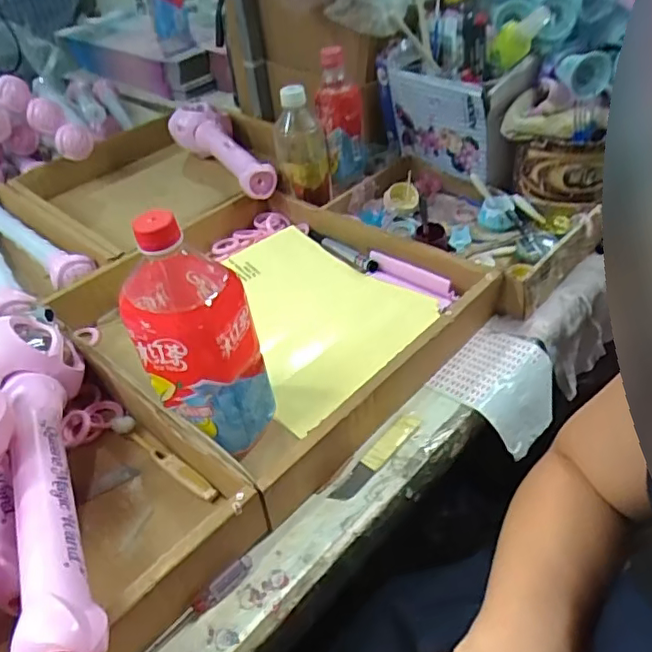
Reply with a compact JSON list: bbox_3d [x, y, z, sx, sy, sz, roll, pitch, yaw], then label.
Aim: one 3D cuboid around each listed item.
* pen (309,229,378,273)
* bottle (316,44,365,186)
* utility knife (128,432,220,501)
[{"bbox_3d":[0.018,-0.097,0.727,0.012,0.015,0.125,-35,48,-29],"label":"pen"},{"bbox_3d":[0.020,-0.273,0.767,0.062,0.167,0.063,-3,41,3],"label":"bottle"},{"bbox_3d":[-0.136,0.121,0.504,0.112,0.008,0.014,26,50,32],"label":"utility knife"}]

